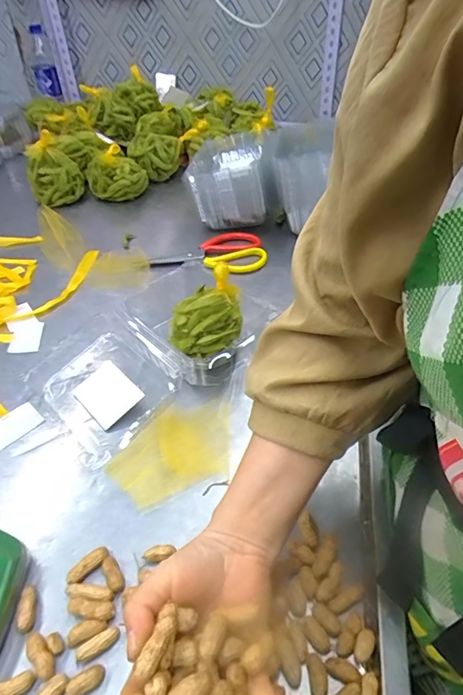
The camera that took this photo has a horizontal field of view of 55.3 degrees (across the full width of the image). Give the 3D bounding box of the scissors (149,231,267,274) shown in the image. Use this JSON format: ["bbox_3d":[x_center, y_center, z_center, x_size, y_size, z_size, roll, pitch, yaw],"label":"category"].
[{"bbox_3d":[-0.041,-0.165,0.773,0.197,0.016,0.101,-7,44,-11],"label":"scissors"}]

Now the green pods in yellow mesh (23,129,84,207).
[{"bbox_3d":[-0.359,-0.356,0.901,0.062,0.122,0.101,29,48,25],"label":"green pods in yellow mesh"}]

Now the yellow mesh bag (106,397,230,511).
[{"bbox_3d":[-0.057,0.114,0.497,0.148,0.010,0.100,-32,53,-32],"label":"yellow mesh bag"}]

